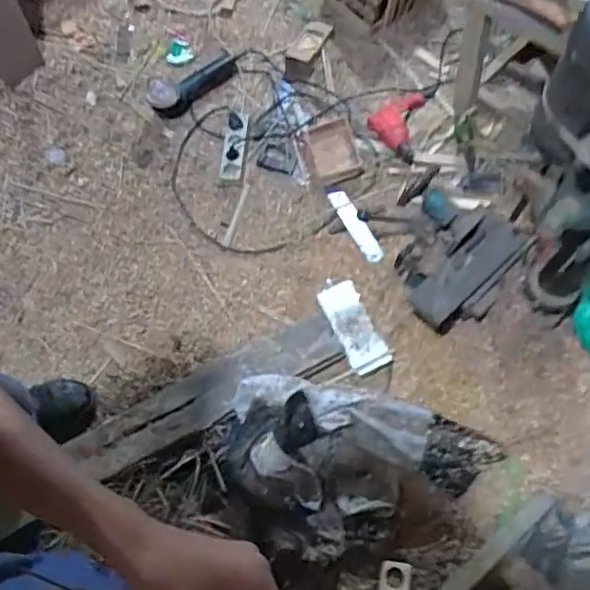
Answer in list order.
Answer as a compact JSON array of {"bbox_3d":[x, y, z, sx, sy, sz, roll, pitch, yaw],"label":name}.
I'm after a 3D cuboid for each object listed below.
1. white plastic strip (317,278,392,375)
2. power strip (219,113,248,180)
[{"bbox_3d":[0.123,0.059,1.312,0.087,0.031,0.222,-21,68,-9],"label":"white plastic strip"},{"bbox_3d":[-0.156,-0.385,1.550,0.059,0.042,0.201,5,66,2],"label":"power strip"}]

